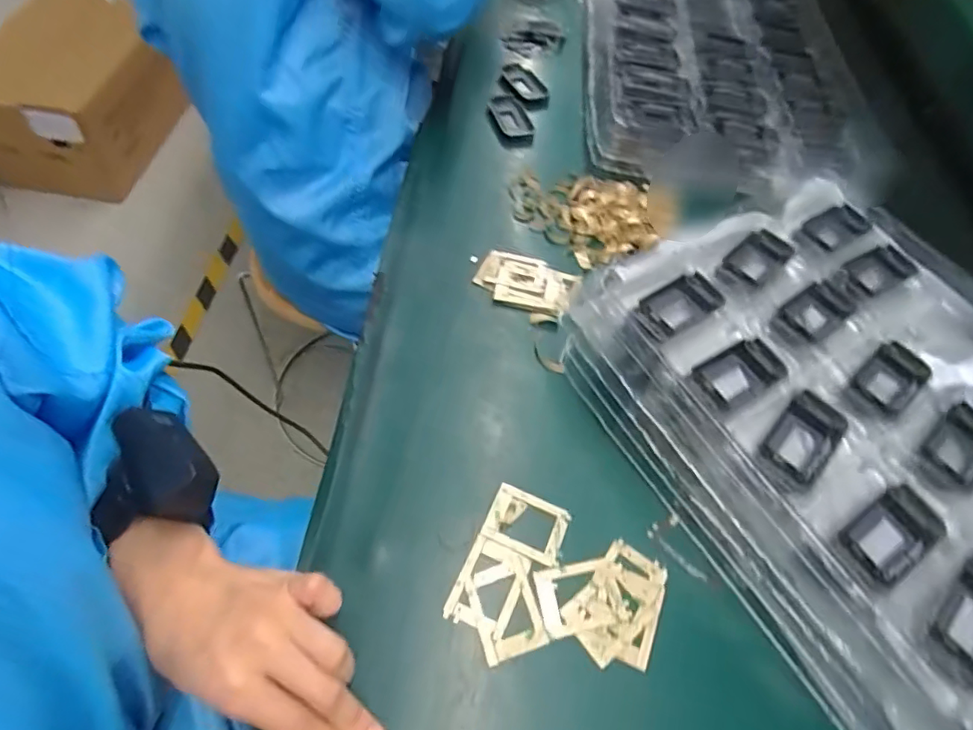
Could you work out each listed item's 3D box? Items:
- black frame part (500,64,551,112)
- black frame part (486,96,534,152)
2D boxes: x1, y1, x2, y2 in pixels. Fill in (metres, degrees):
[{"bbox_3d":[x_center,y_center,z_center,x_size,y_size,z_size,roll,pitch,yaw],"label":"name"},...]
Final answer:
[{"bbox_3d":[0.049,-0.339,0.658,0.035,0.011,0.086,-16,61,-18],"label":"black frame part"},{"bbox_3d":[0.028,-0.280,0.621,0.041,0.008,0.091,-11,59,-15],"label":"black frame part"}]

